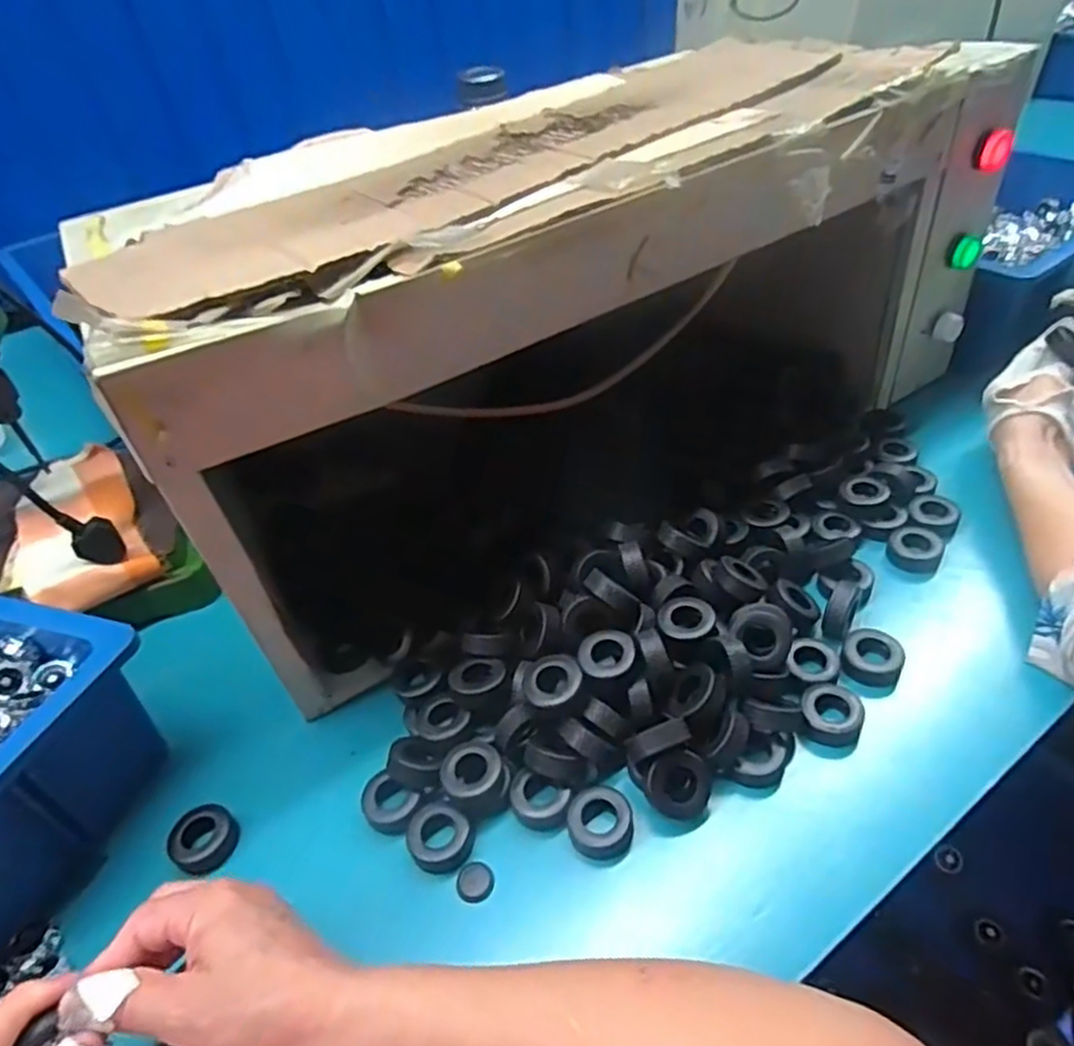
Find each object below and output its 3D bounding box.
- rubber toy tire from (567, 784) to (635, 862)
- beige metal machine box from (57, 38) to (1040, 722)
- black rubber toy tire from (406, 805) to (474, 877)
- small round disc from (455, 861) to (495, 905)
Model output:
[{"bbox_3d":[0.036,0.170,0.397,0.036,0.012,0.038,-4,42,3],"label":"rubber toy tire"},{"bbox_3d":[0.034,-0.182,0.583,0.661,0.267,0.305,-24,45,-18],"label":"beige metal machine box"},{"bbox_3d":[-0.055,0.183,0.405,0.038,0.009,0.035,9,64,13],"label":"black rubber toy tire"},{"bbox_3d":[-0.034,0.202,0.391,0.021,0.006,0.021,-4,55,5],"label":"small round disc"}]

